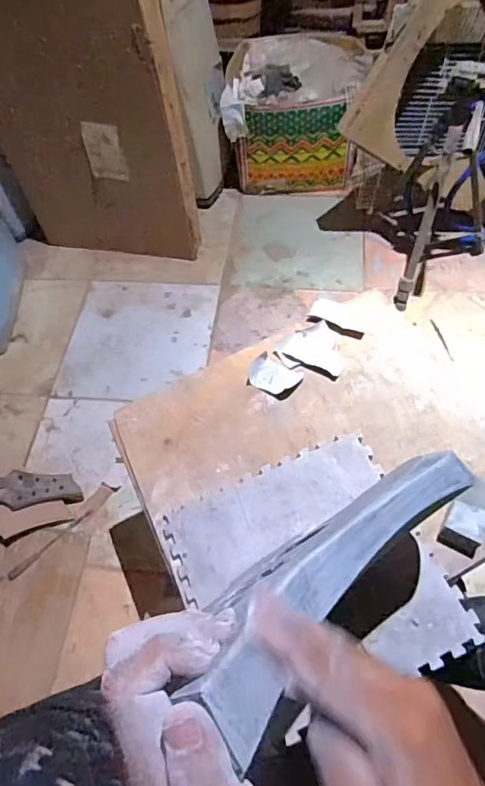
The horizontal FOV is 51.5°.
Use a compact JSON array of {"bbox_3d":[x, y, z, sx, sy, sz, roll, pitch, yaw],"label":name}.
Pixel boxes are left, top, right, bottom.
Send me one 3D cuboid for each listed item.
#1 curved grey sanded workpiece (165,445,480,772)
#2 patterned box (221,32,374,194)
[{"bbox_3d":[0.077,0.107,0.339,0.058,0.068,0.333,37,27,23],"label":"curved grey sanded workpiece"},{"bbox_3d":[0.164,-0.872,1.597,0.389,0.342,0.367,2,60,6],"label":"patterned box"}]

